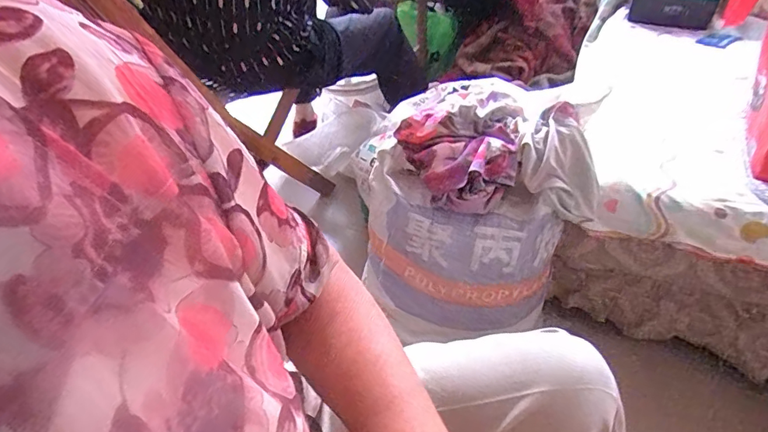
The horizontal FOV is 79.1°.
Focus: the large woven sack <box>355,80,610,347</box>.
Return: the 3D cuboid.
[{"bbox_3d":[0.130,0.000,0.700,0.289,0.324,0.213,-9,41,-6],"label":"large woven sack"}]

